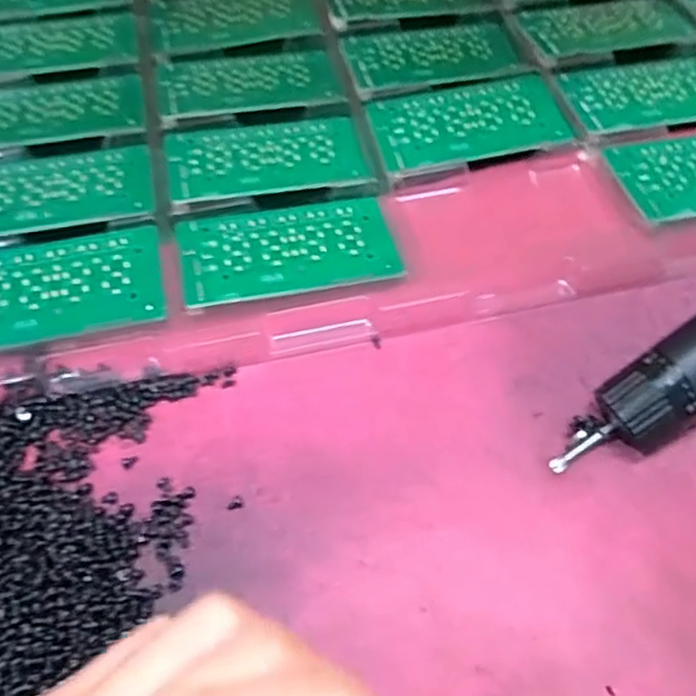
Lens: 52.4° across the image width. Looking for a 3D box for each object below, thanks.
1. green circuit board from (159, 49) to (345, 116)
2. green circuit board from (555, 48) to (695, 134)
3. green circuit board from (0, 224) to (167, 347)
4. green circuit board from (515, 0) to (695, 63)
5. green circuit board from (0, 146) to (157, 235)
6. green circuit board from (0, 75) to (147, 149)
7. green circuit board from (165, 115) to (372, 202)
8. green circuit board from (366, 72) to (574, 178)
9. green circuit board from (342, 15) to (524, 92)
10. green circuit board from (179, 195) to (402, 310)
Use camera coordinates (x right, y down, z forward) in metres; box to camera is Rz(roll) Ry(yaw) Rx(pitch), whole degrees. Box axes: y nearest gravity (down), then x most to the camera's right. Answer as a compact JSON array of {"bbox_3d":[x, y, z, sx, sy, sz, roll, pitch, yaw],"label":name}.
[{"bbox_3d":[-0.060,-0.163,0.432,0.105,0.005,0.054,-8,59,-5],"label":"green circuit board"},{"bbox_3d":[0.181,-0.153,0.419,0.105,0.004,0.064,-12,56,-9],"label":"green circuit board"},{"bbox_3d":[-0.143,-0.030,0.341,0.105,0.004,0.059,-10,59,-6],"label":"green circuit board"},{"bbox_3d":[0.167,-0.212,0.457,0.105,0.004,0.058,-16,60,-10],"label":"green circuit board"},{"bbox_3d":[-0.158,-0.084,0.378,0.104,0.004,0.057,-9,55,-7],"label":"green circuit board"},{"bbox_3d":[-0.174,-0.139,0.416,0.103,0.006,0.059,-11,59,-6],"label":"green circuit board"},{"bbox_3d":[-0.045,-0.107,0.392,0.106,0.004,0.054,-10,59,-6],"label":"green circuit board"},{"bbox_3d":[0.069,-0.130,0.405,0.107,0.004,0.059,-13,59,-8],"label":"green circuit board"},{"bbox_3d":[0.053,-0.187,0.445,0.104,0.004,0.055,-12,59,-7],"label":"green circuit board"},{"bbox_3d":[-0.030,-0.050,0.355,0.105,0.004,0.056,-10,55,-9],"label":"green circuit board"}]

